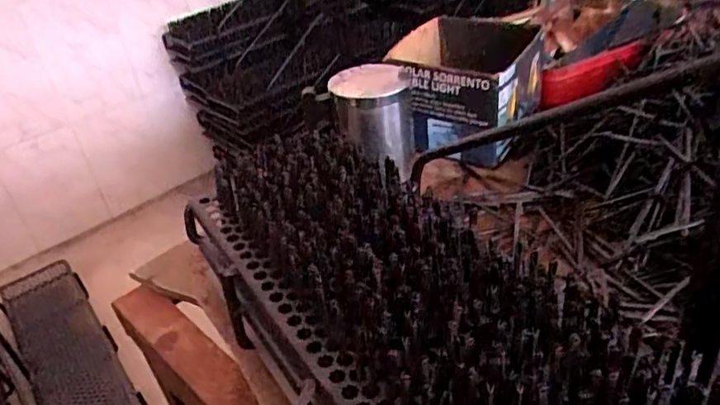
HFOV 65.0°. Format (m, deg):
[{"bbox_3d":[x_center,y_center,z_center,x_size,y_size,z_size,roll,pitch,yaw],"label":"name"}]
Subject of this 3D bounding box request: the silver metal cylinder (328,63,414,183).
[{"bbox_3d":[0.018,-0.082,0.580,0.088,0.094,0.097,18,39,31],"label":"silver metal cylinder"}]

